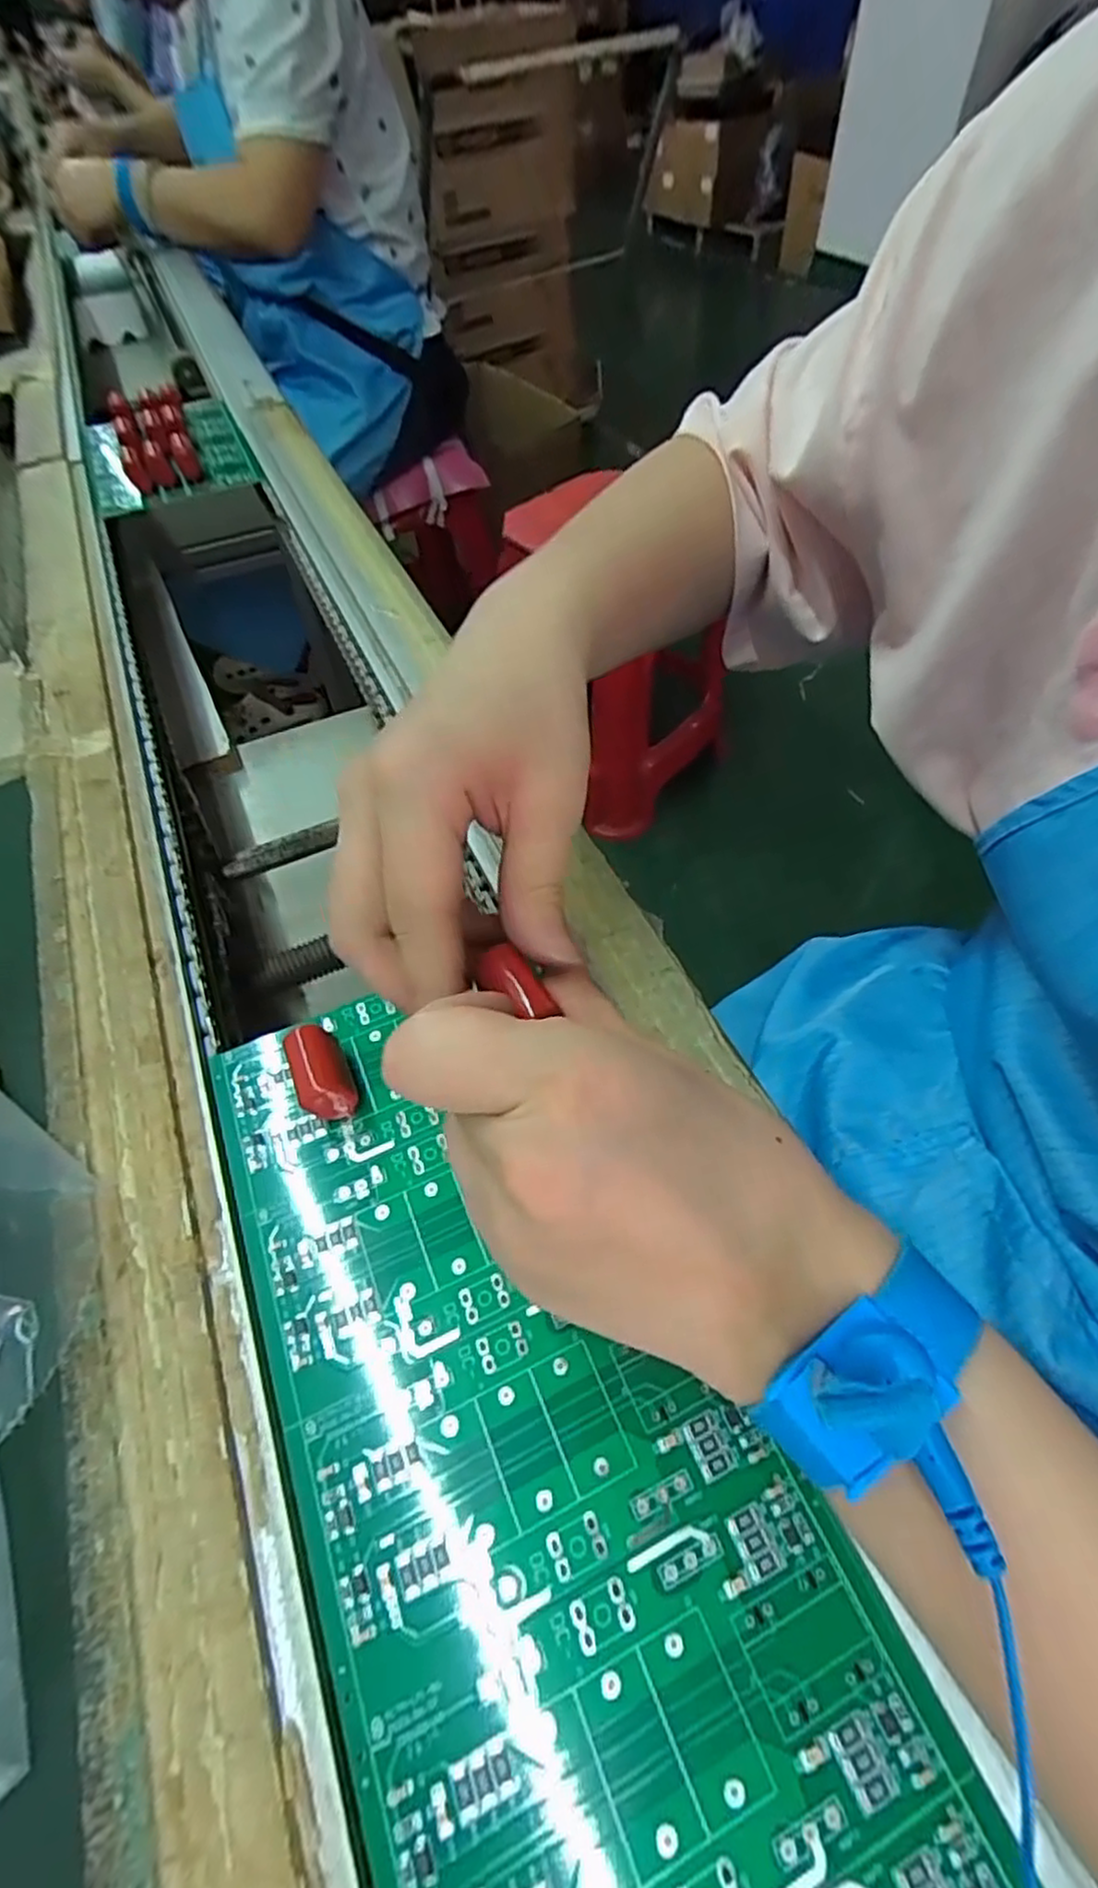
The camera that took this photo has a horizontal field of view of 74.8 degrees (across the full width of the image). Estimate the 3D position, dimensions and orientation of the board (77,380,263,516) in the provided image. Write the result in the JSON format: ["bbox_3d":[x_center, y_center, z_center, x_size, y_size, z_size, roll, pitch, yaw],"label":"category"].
[{"bbox_3d":[-0.306,-0.400,0.565,0.119,0.037,0.162,-22,56,-13],"label":"board"}]

